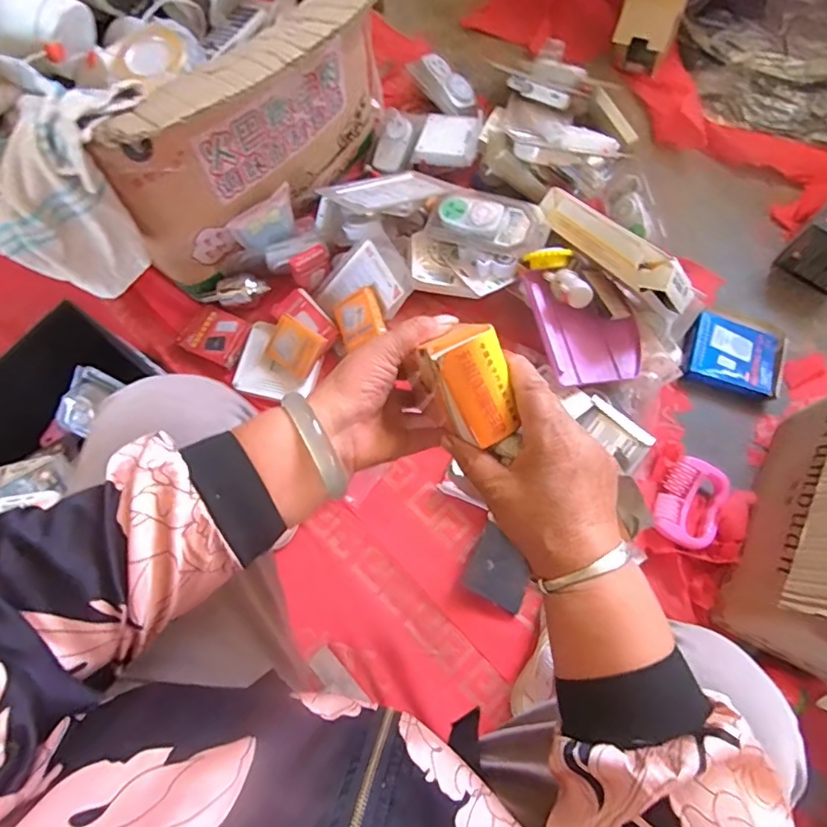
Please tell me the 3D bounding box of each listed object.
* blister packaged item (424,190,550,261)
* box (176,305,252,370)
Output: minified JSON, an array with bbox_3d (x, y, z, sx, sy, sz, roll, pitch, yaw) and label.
[{"bbox_3d":[0.124,-0.313,0.873,0.191,0.052,0.099,20,74,5],"label":"blister packaged item"},{"bbox_3d":[-0.325,-0.129,0.881,0.110,0.017,0.087,27,74,7],"label":"box"}]

